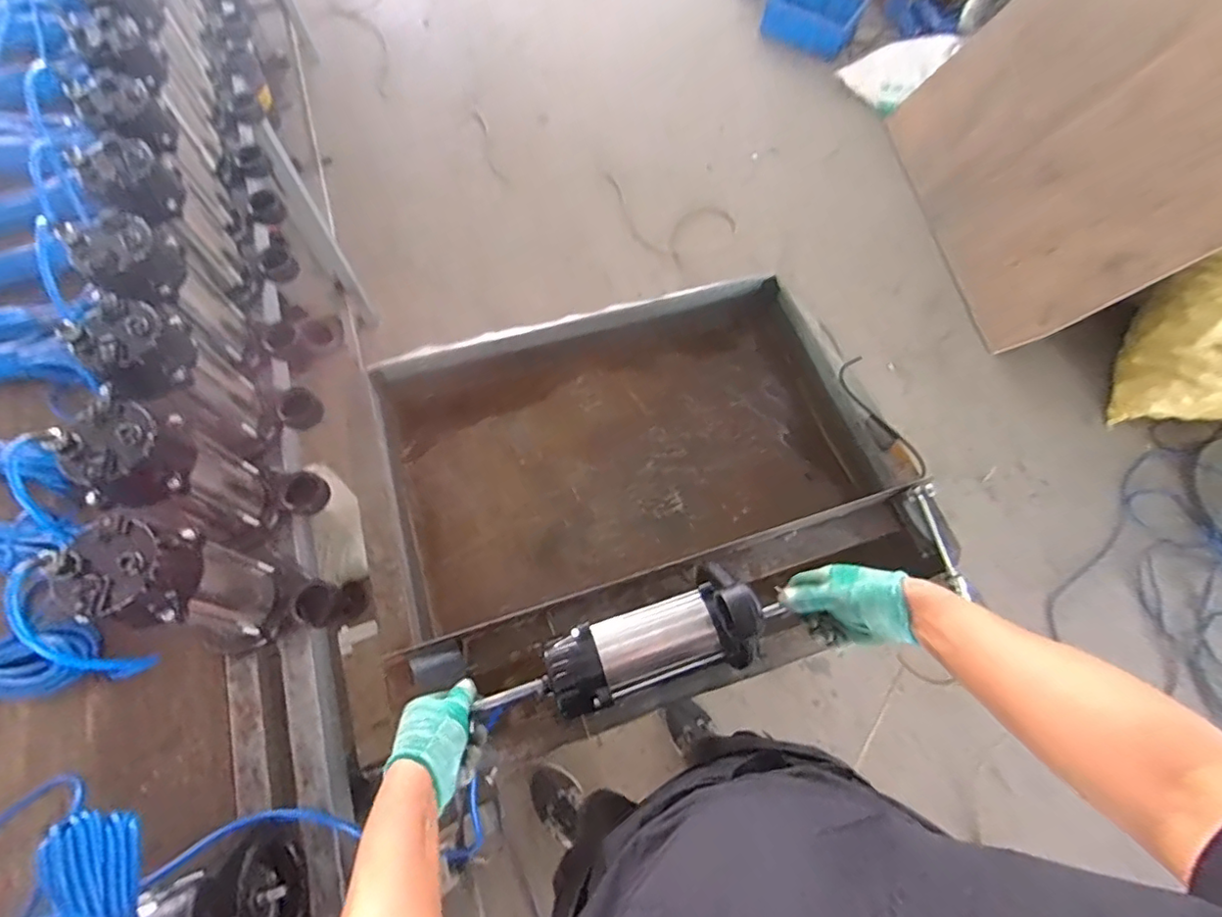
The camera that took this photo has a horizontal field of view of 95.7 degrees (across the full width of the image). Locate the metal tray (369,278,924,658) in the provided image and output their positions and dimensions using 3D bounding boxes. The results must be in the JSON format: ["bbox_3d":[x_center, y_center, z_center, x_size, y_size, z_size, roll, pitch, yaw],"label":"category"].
[{"bbox_3d":[0.020,-0.037,0.899,0.712,0.140,0.413,-16,68,-9],"label":"metal tray"}]

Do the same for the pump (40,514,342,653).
[{"bbox_3d":[-0.411,0.144,0.583,0.147,0.231,0.113,6,67,0],"label":"pump"}]

